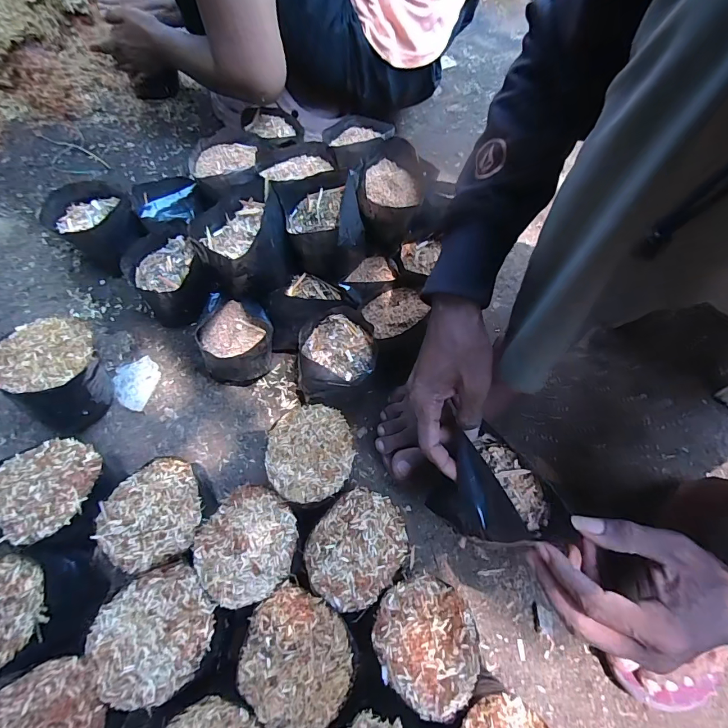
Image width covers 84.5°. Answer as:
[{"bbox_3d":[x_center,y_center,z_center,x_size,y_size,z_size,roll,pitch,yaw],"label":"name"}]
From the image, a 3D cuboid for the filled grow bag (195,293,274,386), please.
[{"bbox_3d":[-0.163,-0.030,0.511,0.093,0.084,0.095,-19,67,-12],"label":"filled grow bag"}]

